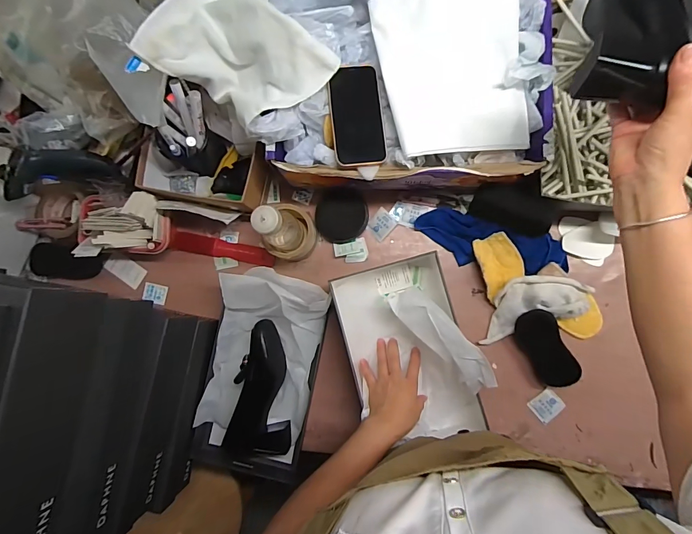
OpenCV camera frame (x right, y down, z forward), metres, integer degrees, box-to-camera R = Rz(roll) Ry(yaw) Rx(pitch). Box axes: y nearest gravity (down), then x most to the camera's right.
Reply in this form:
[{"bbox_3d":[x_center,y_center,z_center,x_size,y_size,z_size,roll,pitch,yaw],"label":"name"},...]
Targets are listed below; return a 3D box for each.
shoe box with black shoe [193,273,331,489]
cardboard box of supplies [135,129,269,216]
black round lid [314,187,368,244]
[{"bbox_3d":[-0.145,0.179,0.622,0.182,0.088,0.341,13,88,5],"label":"shoe box with black shoe"},{"bbox_3d":[-0.233,-0.158,0.636,0.199,0.090,0.109,12,87,5],"label":"cardboard box of supplies"},{"bbox_3d":[-0.008,-0.091,0.650,0.090,0.012,0.096,1,107,3],"label":"black round lid"}]

